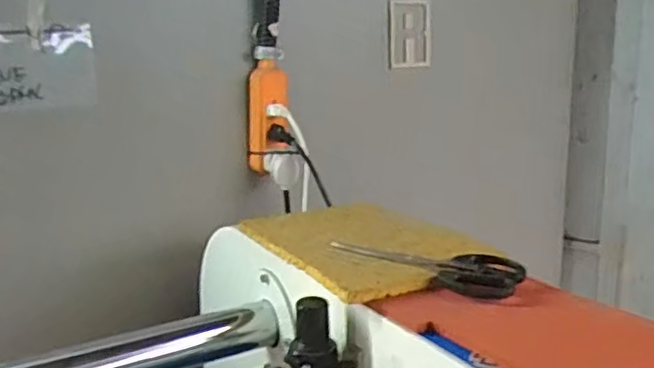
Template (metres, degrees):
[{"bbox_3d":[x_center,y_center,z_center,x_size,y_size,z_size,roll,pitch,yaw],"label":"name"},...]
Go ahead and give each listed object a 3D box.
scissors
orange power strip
[{"bbox_3d":[0.094,0.068,0.575,0.069,0.015,0.181,-11,16,-41],"label":"scissors"},{"bbox_3d":[-0.089,-0.103,0.976,0.066,0.167,0.031,3,13,19],"label":"orange power strip"}]

